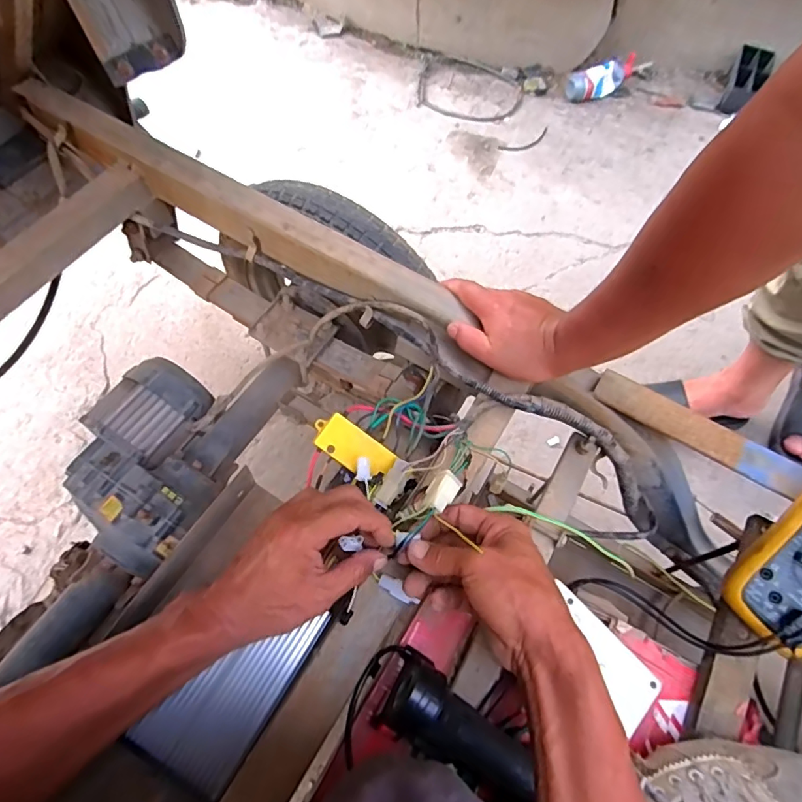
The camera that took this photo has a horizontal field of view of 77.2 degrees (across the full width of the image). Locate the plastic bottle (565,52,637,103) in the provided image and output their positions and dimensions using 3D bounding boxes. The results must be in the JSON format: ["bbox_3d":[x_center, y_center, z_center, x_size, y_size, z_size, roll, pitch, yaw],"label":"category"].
[{"bbox_3d":[0.546,-0.867,1.357,0.207,0.055,0.067,-26,68,-10],"label":"plastic bottle"}]

